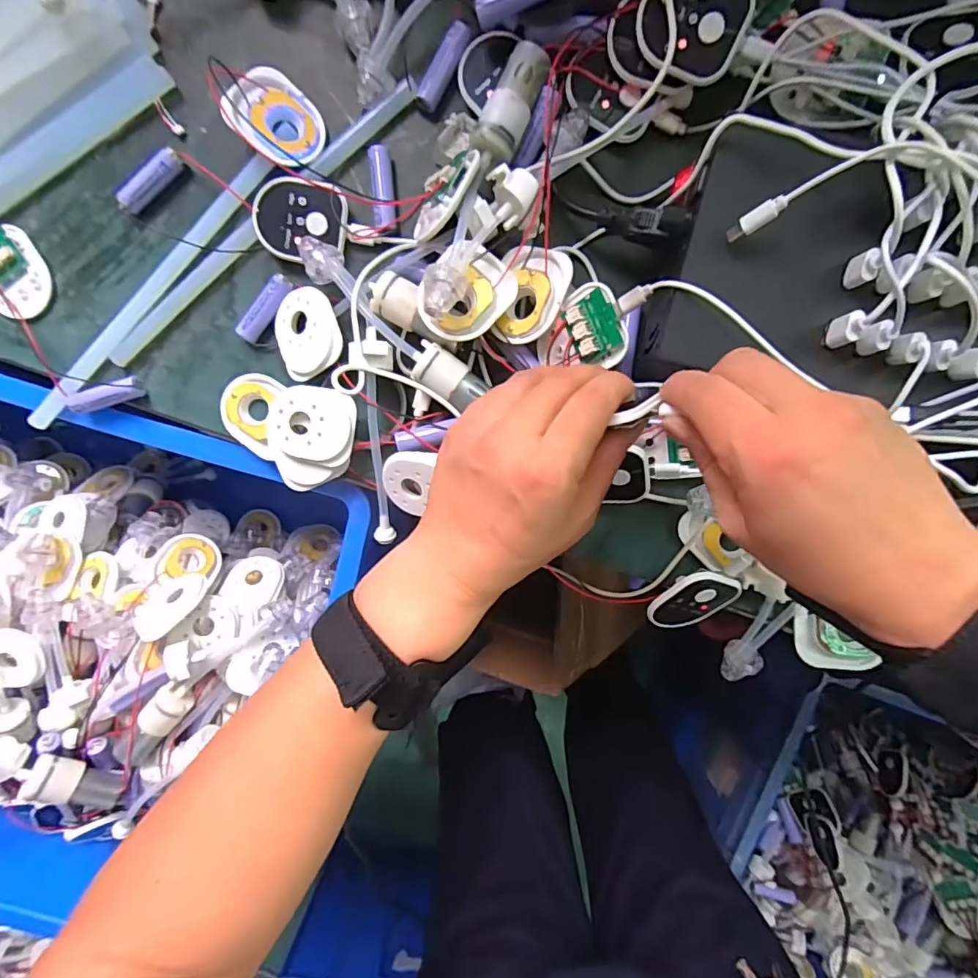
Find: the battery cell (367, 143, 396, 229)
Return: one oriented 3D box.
[{"bbox_3d":[-0.068,-0.194,0.339,0.013,0.015,0.051,-5,93,2],"label":"battery cell"}]

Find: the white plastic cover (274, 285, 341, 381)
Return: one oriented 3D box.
[{"bbox_3d":[-0.119,-0.102,0.349,0.047,0.014,0.057,-13,88,22],"label":"white plastic cover"}]

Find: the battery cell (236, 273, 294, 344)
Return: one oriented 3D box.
[{"bbox_3d":[-0.149,-0.120,0.356,0.014,0.016,0.049,36,94,-1],"label":"battery cell"}]

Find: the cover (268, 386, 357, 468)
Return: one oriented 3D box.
[{"bbox_3d":[-0.116,-0.041,0.348,0.057,0.014,0.050,11,94,1],"label":"cover"}]

